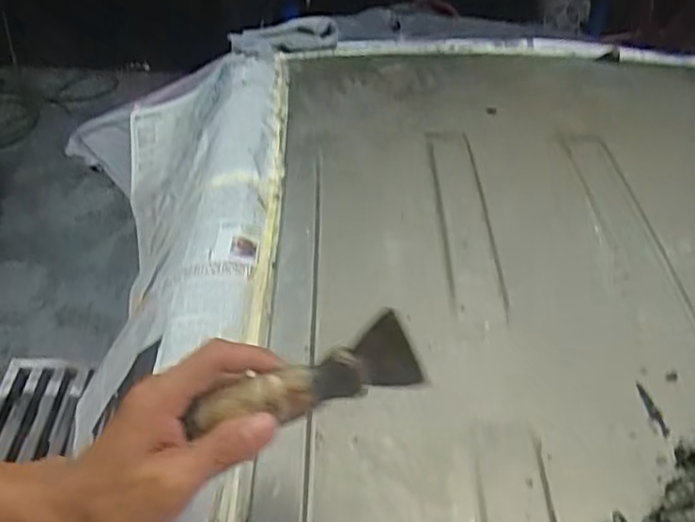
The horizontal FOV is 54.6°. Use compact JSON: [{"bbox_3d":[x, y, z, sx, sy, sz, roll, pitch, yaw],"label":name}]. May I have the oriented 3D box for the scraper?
[{"bbox_3d":[-0.023,0.066,0.366,0.127,0.048,0.021,-15,47,-7],"label":"scraper"}]

